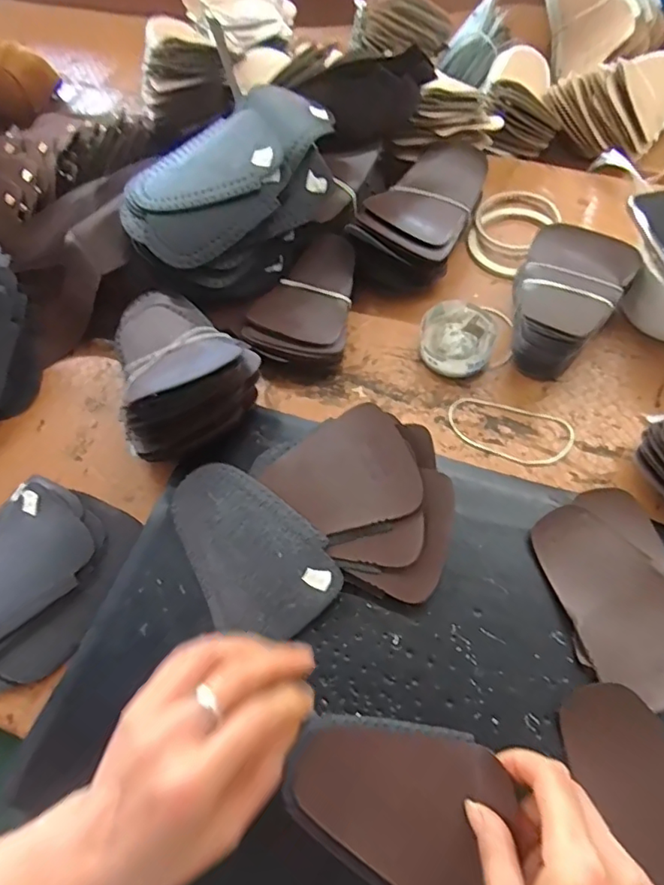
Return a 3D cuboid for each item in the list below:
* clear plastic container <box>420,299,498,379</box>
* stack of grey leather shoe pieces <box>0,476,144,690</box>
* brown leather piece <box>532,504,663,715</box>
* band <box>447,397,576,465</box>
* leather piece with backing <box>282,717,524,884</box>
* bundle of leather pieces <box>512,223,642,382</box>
[{"bbox_3d":[0.110,-0.091,0.480,0.063,0.017,0.071,23,67,15],"label":"clear plastic container"},{"bbox_3d":[-0.221,0.102,0.401,0.122,0.028,0.140,15,65,11],"label":"stack of grey leather shoe pieces"},{"bbox_3d":[0.188,0.102,0.357,0.079,0.015,0.129,-27,65,-10],"label":"brown leather piece"},{"bbox_3d":[0.147,-0.009,0.449,0.100,0.004,0.051,16,66,12],"label":"band"},{"bbox_3d":[0.040,0.205,0.313,0.123,0.017,0.090,28,69,15],"label":"leather piece with backing"},{"bbox_3d":[0.197,-0.123,0.467,0.087,0.069,0.127,32,69,18],"label":"bundle of leather pieces"}]

